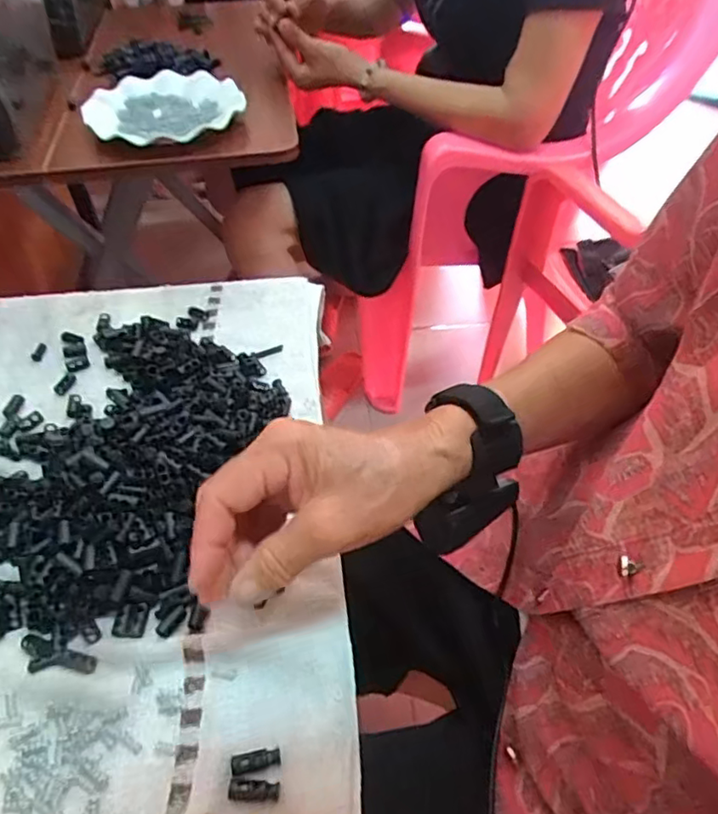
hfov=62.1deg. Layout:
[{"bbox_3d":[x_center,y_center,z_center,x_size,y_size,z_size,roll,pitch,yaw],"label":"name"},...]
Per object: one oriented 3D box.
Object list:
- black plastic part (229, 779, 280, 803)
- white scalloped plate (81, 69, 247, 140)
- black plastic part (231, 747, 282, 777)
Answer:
[{"bbox_3d":[-0.051,0.186,0.290,0.024,0.004,0.009,3,49,1],"label":"black plastic part"},{"bbox_3d":[-0.244,-0.369,0.736,0.172,0.029,0.172,0,49,-1],"label":"white scalloped plate"},{"bbox_3d":[-0.052,0.177,0.299,0.024,0.004,0.010,-9,50,-9],"label":"black plastic part"}]

